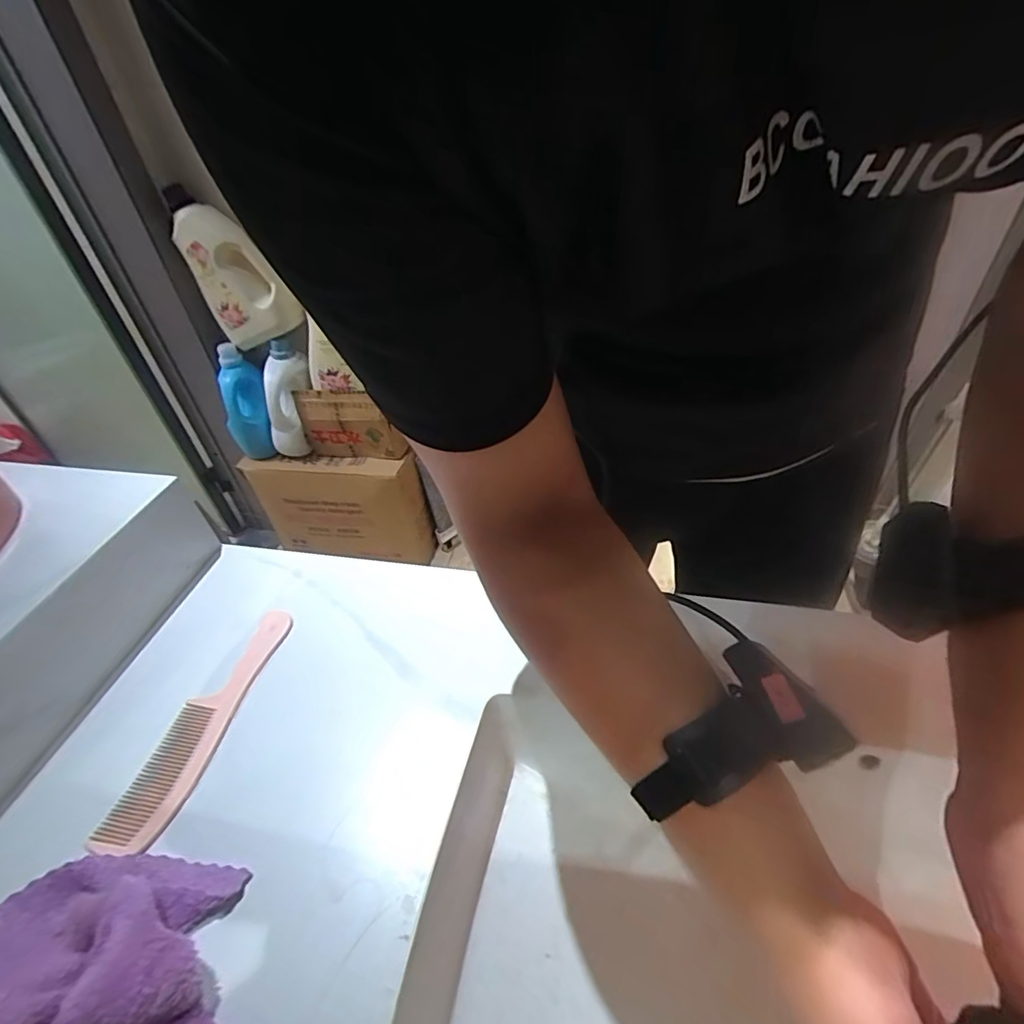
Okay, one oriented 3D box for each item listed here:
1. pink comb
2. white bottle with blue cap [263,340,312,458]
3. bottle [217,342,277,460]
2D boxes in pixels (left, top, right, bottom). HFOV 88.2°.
[{"bbox_3d":[-0.257,0.169,0.444,0.053,0.009,0.208,4,43,11],"label":"pink comb"},{"bbox_3d":[-0.591,-0.291,1.386,0.089,0.300,0.080,10,19,18],"label":"white bottle with blue cap"},{"bbox_3d":[-0.717,-0.293,1.415,0.081,0.302,0.126,-10,14,-3],"label":"bottle"}]

